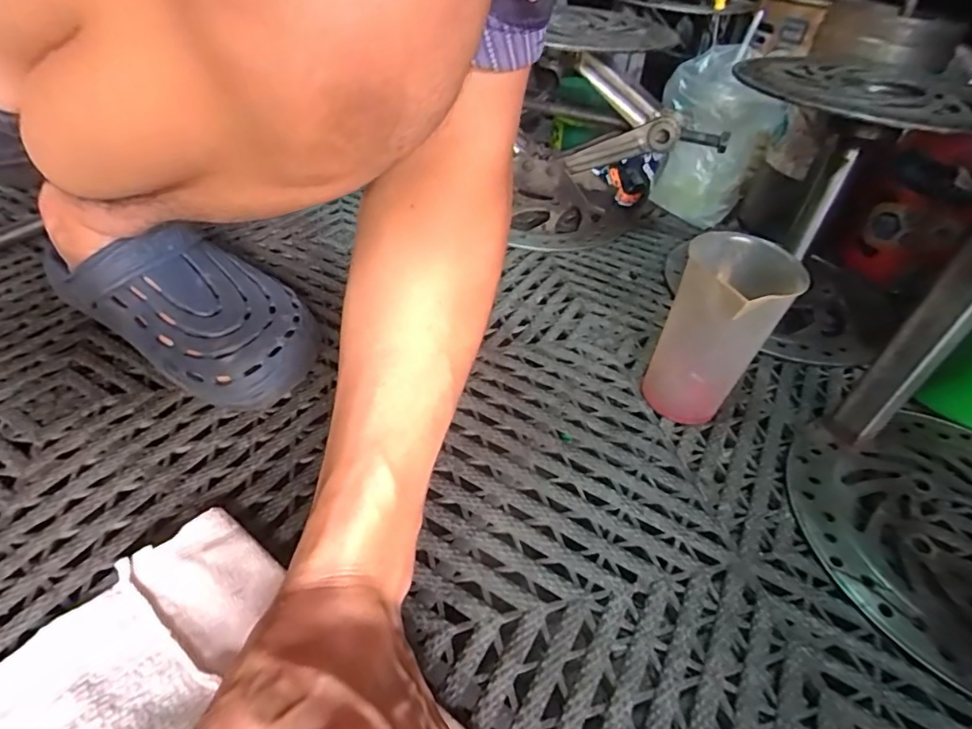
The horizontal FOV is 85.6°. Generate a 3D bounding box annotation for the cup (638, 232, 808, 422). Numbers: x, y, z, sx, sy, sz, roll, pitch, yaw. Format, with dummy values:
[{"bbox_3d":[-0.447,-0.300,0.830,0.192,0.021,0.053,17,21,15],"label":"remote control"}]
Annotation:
[{"bbox_3d":[0.155,-0.017,0.365,0.064,0.127,0.077,26,47,20],"label":"cup"}]

